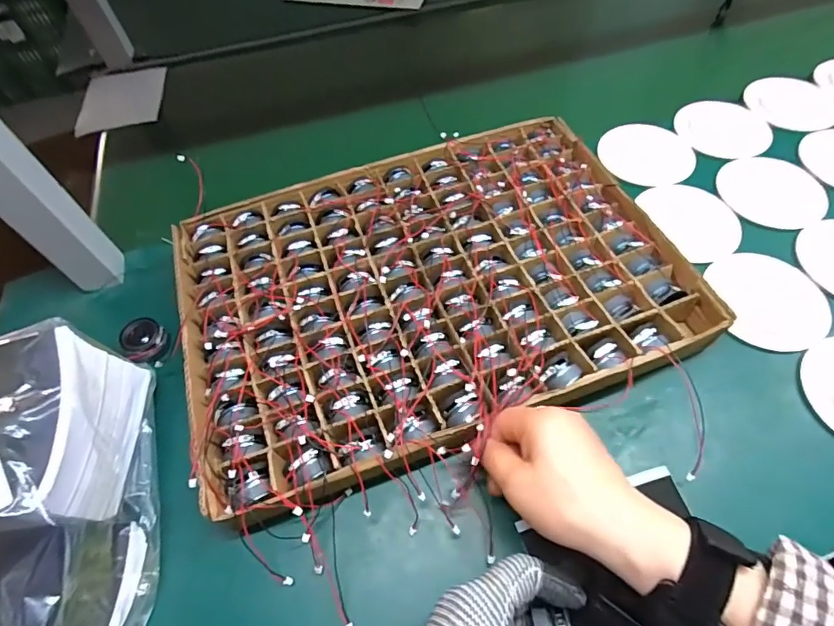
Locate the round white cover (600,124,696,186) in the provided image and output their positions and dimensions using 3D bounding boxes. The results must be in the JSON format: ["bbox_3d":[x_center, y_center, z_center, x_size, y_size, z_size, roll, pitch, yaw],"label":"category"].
[{"bbox_3d":[0.260,-0.181,0.527,0.100,0.004,0.095,-1,59,2],"label":"round white cover"}]

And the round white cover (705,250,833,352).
[{"bbox_3d":[0.321,-0.013,0.421,0.091,0.004,0.101,-4,58,1],"label":"round white cover"}]

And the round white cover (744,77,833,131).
[{"bbox_3d":[0.452,-0.250,0.556,0.103,0.008,0.092,11,60,9],"label":"round white cover"}]

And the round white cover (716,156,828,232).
[{"bbox_3d":[0.373,-0.129,0.489,0.100,0.004,0.098,-1,59,2],"label":"round white cover"}]

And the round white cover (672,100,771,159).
[{"bbox_3d":[0.356,-0.217,0.543,0.097,0.004,0.101,-1,59,2],"label":"round white cover"}]

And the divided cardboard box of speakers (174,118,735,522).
[{"bbox_3d":[0.009,-0.027,0.420,0.408,0.045,0.295,-19,59,-8],"label":"divided cardboard box of speakers"}]

